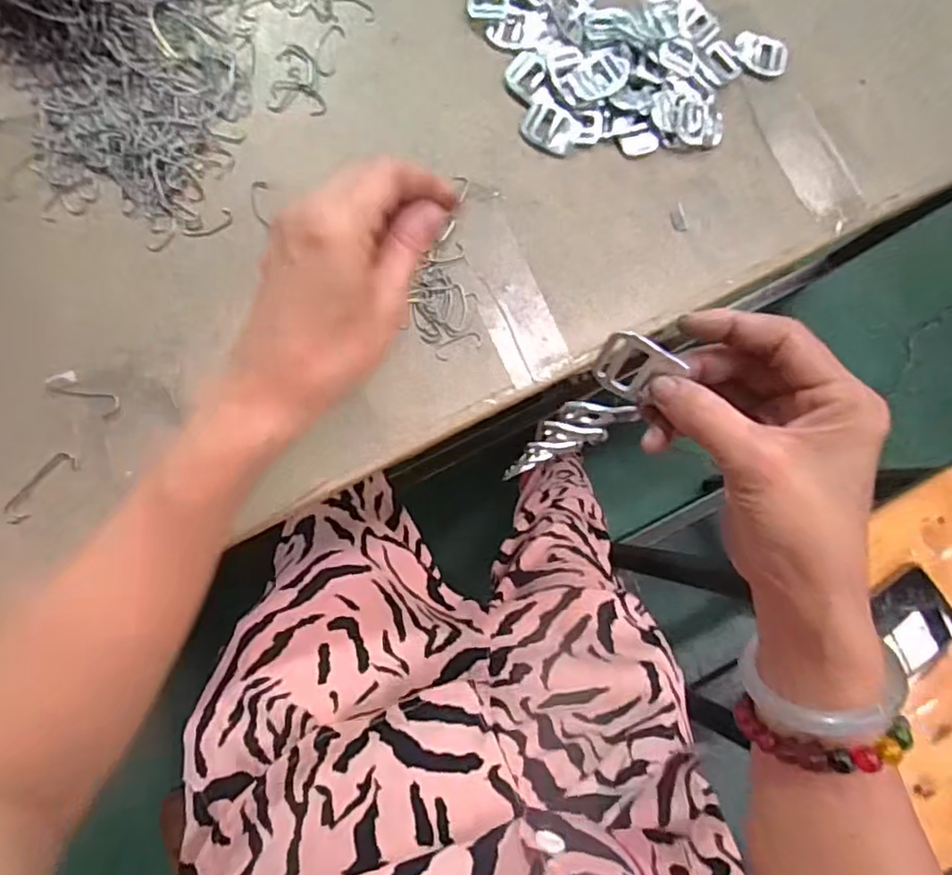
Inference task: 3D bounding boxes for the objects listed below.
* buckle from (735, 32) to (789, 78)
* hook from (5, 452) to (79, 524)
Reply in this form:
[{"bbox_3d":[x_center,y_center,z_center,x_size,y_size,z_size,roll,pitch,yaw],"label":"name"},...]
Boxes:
[{"bbox_3d":[0.209,-0.281,0.466,0.039,0.009,0.024,12,81,-4],"label":"buckle"},{"bbox_3d":[-0.264,0.030,0.386,0.016,0.005,0.051,44,80,1],"label":"hook"}]

